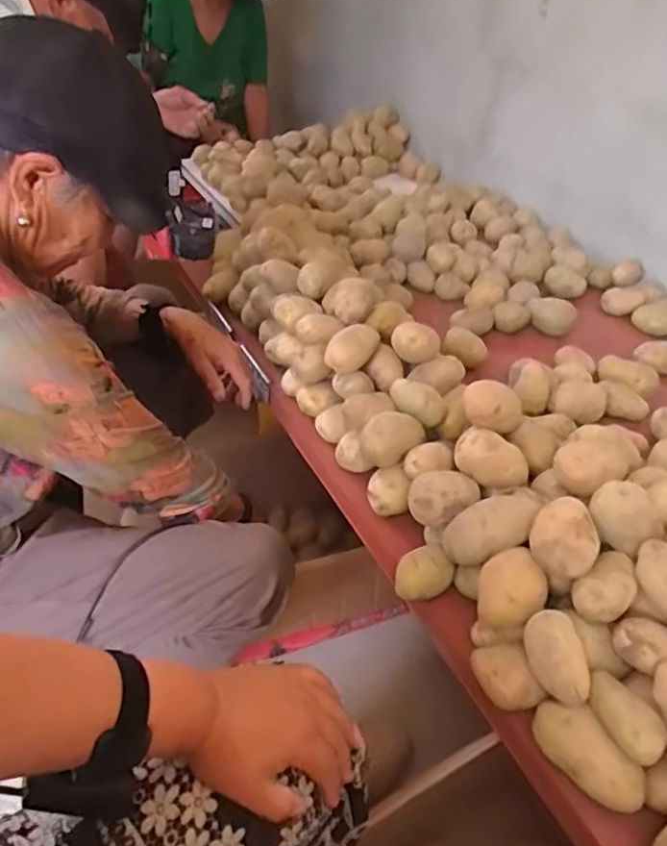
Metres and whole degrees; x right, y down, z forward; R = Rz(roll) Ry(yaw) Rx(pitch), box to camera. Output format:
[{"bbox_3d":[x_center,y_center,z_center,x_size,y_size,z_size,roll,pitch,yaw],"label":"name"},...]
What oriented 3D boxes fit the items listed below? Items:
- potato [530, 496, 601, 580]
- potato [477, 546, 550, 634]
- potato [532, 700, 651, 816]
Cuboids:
[{"bbox_3d":[0.218,0.108,0.579,0.060,0.044,0.061,4,42,-3],"label":"potato"},{"bbox_3d":[0.170,0.161,0.594,0.058,0.051,0.063,19,44,13],"label":"potato"},{"bbox_3d":[0.212,0.274,0.513,0.040,0.035,0.095,-25,51,-30],"label":"potato"}]

